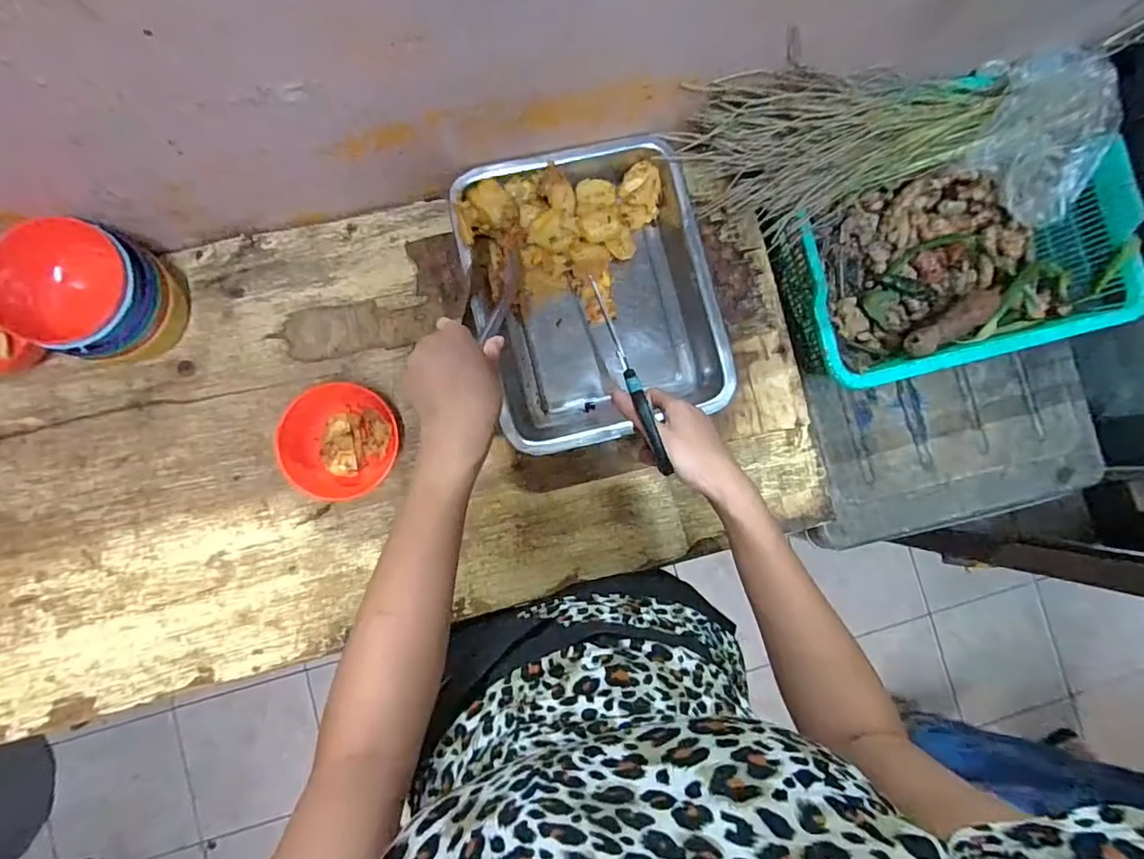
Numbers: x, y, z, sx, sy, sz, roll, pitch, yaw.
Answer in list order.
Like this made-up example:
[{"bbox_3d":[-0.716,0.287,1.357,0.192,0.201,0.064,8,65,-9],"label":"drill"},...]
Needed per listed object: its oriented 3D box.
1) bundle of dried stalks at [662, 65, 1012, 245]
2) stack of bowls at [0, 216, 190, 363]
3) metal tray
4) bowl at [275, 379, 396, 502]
[{"bbox_3d":[0.292,-0.292,0.553,0.351,0.091,0.129,-13,87,-5],"label":"bundle of dried stalks"},{"bbox_3d":[-0.446,-0.126,0.506,0.102,0.101,0.115,23,83,-2],"label":"stack of bowls"},{"bbox_3d":[0.022,-0.139,0.564,0.237,0.058,0.289,-14,85,-6],"label":"metal tray"},{"bbox_3d":[-0.229,0.013,0.533,0.099,0.057,0.109,12,83,-3],"label":"bowl"}]

